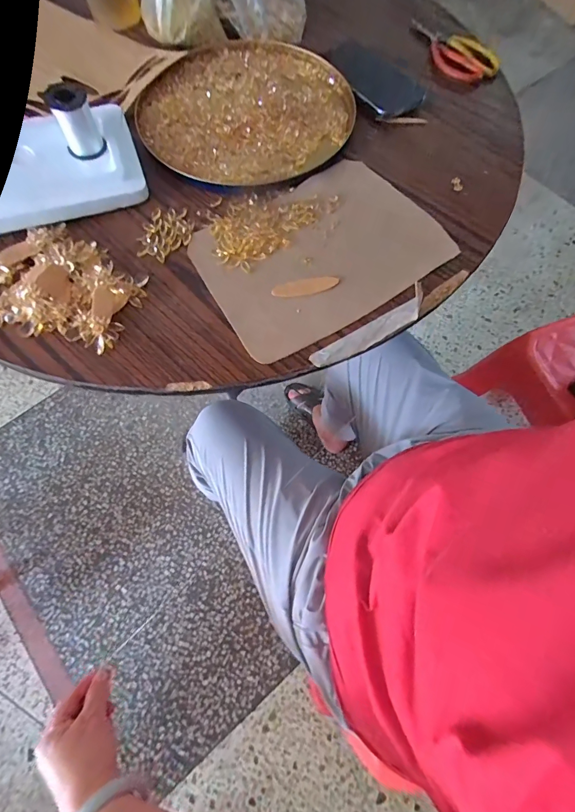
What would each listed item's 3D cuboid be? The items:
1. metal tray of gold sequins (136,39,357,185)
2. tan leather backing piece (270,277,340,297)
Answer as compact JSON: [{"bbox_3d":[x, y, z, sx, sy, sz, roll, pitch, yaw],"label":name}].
[{"bbox_3d":[-0.062,-0.382,0.472,0.254,0.017,0.240,-35,76,-9],"label":"metal tray of gold sequins"},{"bbox_3d":[0.019,-0.125,0.394,0.069,0.010,0.018,-7,74,-1],"label":"tan leather backing piece"}]

